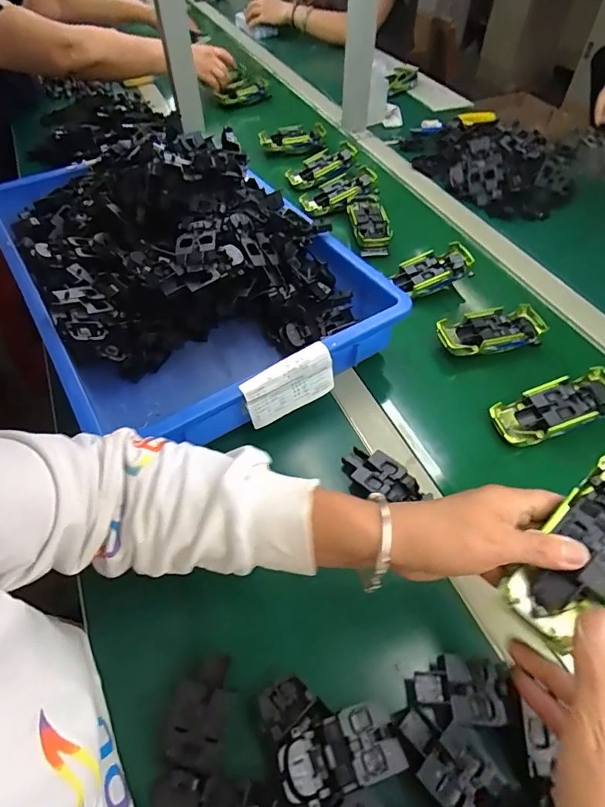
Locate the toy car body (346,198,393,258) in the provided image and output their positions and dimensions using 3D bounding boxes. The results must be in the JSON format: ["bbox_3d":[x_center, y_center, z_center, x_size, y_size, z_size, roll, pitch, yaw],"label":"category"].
[{"bbox_3d":[0.107,-0.284,0.720,0.055,0.028,0.124,-5,50,-1],"label":"toy car body"}]

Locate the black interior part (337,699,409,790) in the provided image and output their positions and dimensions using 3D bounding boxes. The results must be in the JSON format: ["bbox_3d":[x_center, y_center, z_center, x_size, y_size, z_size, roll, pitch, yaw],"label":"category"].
[{"bbox_3d":[0.048,0.231,0.309,0.036,0.006,0.044,-15,50,-9],"label":"black interior part"}]

